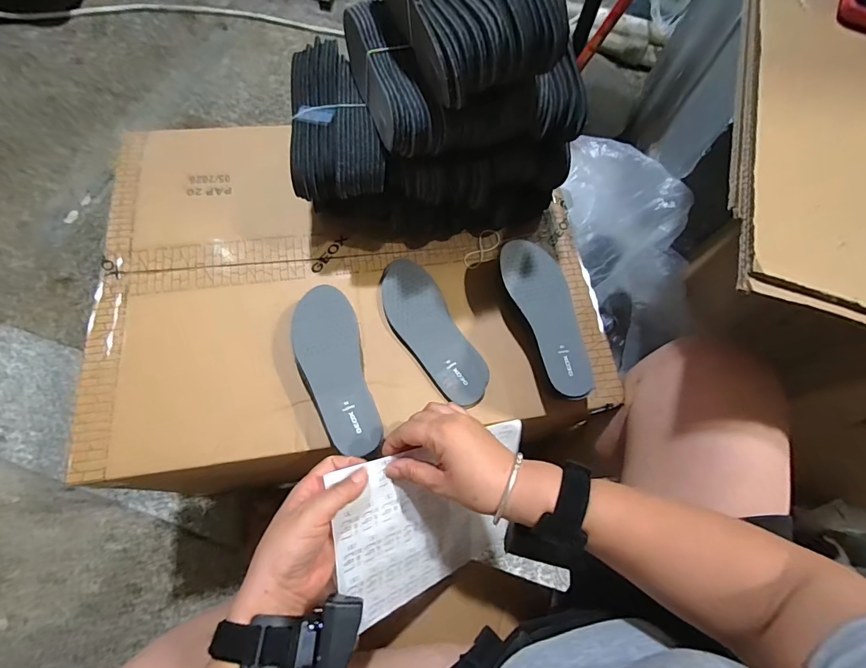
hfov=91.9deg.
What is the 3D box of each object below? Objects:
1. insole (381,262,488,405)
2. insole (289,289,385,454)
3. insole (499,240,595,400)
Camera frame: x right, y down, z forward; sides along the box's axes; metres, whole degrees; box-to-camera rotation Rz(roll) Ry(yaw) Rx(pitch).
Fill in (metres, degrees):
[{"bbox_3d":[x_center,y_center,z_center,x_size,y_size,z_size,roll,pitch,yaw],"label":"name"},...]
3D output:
[{"bbox_3d":[-0.004,-0.004,0.506,0.073,0.013,0.197,-26,72,-15],"label":"insole"},{"bbox_3d":[-0.104,0.034,0.445,0.067,0.013,0.188,-16,70,-12],"label":"insole"},{"bbox_3d":[0.133,-0.023,0.477,0.065,0.007,0.192,-14,69,-11],"label":"insole"}]

